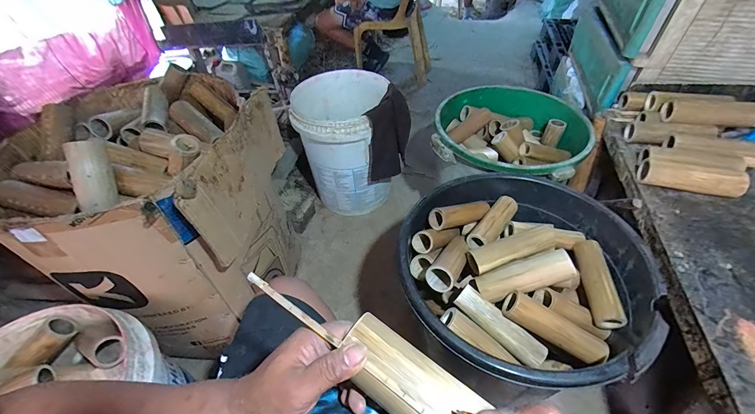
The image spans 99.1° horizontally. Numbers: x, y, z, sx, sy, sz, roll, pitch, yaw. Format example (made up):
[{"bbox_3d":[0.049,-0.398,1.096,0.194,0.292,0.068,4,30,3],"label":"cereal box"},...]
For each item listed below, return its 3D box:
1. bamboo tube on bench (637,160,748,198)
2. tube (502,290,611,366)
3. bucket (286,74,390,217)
[{"bbox_3d":[0.692,-0.065,0.710,0.179,0.061,0.070,11,48,11],"label":"bamboo tube on bench"},{"bbox_3d":[0.323,0.219,0.583,0.181,0.052,0.063,29,53,9],"label":"tube"},{"bbox_3d":[-0.149,-0.247,1.380,0.349,0.493,0.374,-1,47,1],"label":"bucket"}]

